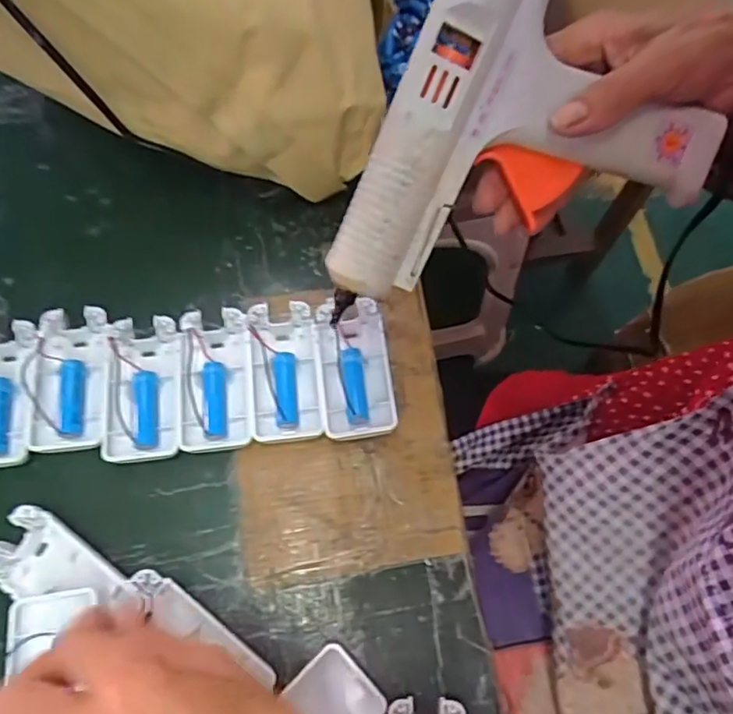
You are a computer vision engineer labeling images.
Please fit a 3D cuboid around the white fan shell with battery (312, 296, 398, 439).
[{"bbox_3d":[-0.009,0.006,0.381,0.045,0.022,0.095,-7,68,-4],"label":"white fan shell with battery"}]

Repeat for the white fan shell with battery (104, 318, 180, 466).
[{"bbox_3d":[-0.144,0.019,0.369,0.046,0.014,0.092,-6,68,-4],"label":"white fan shell with battery"}]

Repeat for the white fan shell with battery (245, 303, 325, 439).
[{"bbox_3d":[-0.054,0.009,0.378,0.043,0.015,0.091,-7,68,-4],"label":"white fan shell with battery"}]

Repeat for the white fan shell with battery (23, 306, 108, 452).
[{"bbox_3d":[-0.192,0.010,0.368,0.044,0.030,0.093,-8,69,-5],"label":"white fan shell with battery"}]

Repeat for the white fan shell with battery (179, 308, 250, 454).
[{"bbox_3d":[-0.098,0.012,0.372,0.044,0.017,0.093,-6,68,-4],"label":"white fan shell with battery"}]

